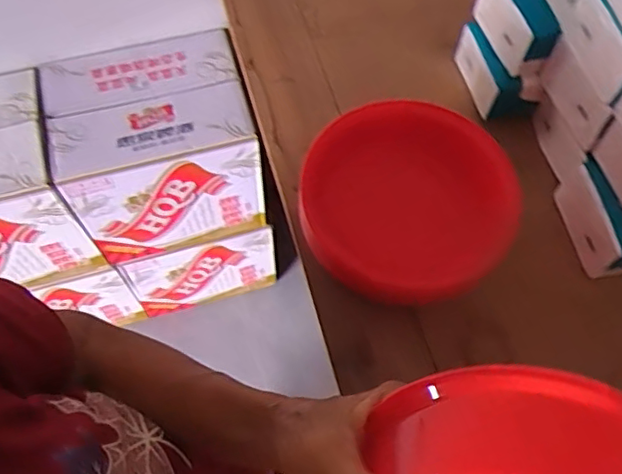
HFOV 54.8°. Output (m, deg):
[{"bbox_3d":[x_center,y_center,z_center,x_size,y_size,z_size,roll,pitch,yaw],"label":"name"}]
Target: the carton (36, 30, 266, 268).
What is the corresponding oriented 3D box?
[{"bbox_3d":[-0.262,-0.156,1.058,0.298,0.290,0.240,-14,65,-8],"label":"carton"}]

